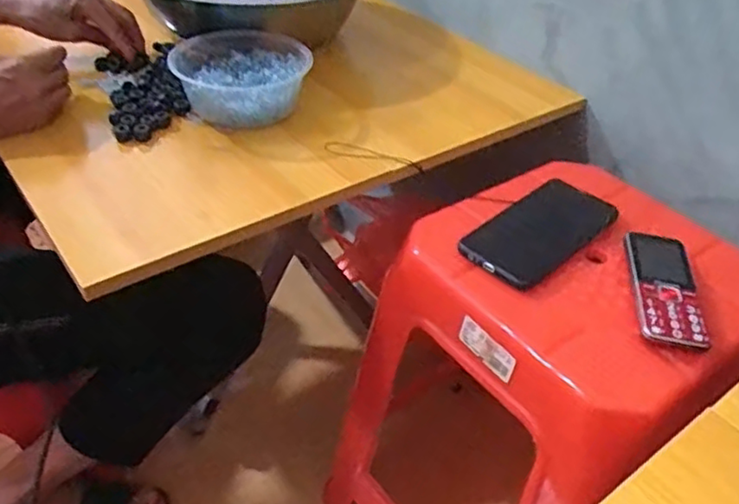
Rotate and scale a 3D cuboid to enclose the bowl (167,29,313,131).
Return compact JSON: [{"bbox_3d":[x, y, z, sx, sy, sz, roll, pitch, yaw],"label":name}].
[{"bbox_3d":[-0.138,-0.183,0.718,0.137,0.068,0.123,-20,46,-26],"label":"bowl"}]

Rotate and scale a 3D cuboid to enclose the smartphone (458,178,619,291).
[{"bbox_3d":[0.159,-0.021,0.612,0.157,0.009,0.078,-30,51,-34],"label":"smartphone"}]

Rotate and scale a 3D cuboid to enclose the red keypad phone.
[{"bbox_3d":[0.247,0.029,0.556,0.050,0.015,0.127,8,41,4],"label":"red keypad phone"}]

